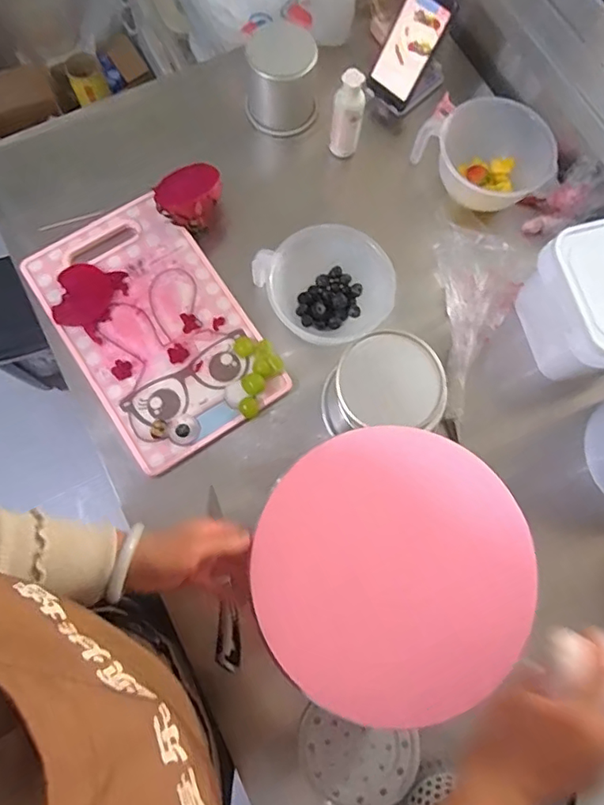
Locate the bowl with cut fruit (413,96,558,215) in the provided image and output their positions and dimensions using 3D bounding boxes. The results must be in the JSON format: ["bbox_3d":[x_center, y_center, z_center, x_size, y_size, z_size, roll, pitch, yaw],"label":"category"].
[{"bbox_3d":[0.258,-0.348,0.751,0.182,0.081,0.147,44,78,9],"label":"bowl with cut fruit"}]

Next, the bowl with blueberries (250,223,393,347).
[{"bbox_3d":[0.043,-0.150,0.700,0.149,0.081,0.159,1,75,-2],"label":"bowl with blueberries"}]

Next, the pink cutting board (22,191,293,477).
[{"bbox_3d":[-0.201,-0.106,0.724,0.221,0.015,0.354,-33,79,-10],"label":"pink cutting board"}]

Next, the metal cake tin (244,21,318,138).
[{"bbox_3d":[-0.031,-0.469,0.777,0.101,0.119,0.104,1,75,-2],"label":"metal cake tin"}]

